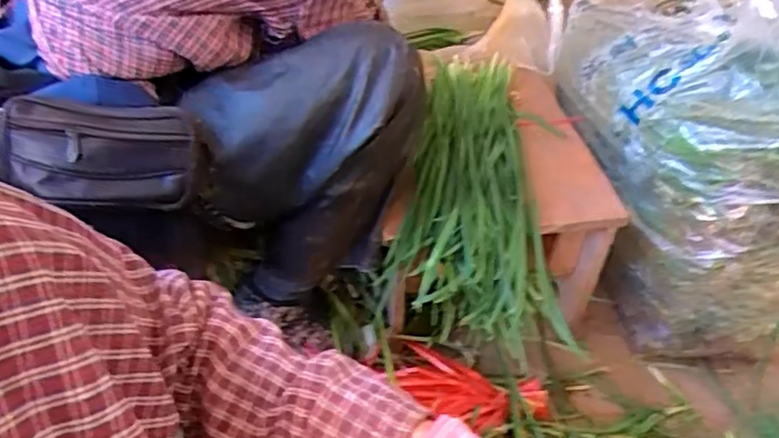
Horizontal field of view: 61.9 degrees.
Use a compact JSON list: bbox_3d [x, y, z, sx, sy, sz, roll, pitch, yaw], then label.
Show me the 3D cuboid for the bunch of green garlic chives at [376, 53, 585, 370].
[{"bbox_3d":[0.101,-0.052,0.879,0.183,0.099,0.476,0,42,0],"label":"bunch of green garlic chives"}]

